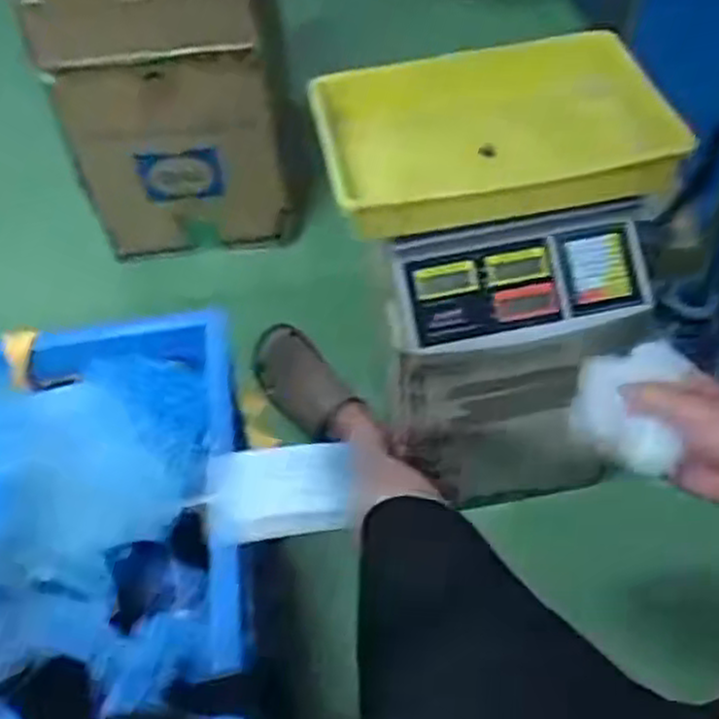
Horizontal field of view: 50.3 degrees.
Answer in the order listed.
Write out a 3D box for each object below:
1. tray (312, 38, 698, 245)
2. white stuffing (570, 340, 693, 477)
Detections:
[{"bbox_3d":[0.142,-0.244,0.841,0.339,0.078,0.253,-8,51,-4],"label":"tray"},{"bbox_3d":[0.193,0.031,0.553,0.070,0.046,0.080,11,52,12],"label":"white stuffing"}]

